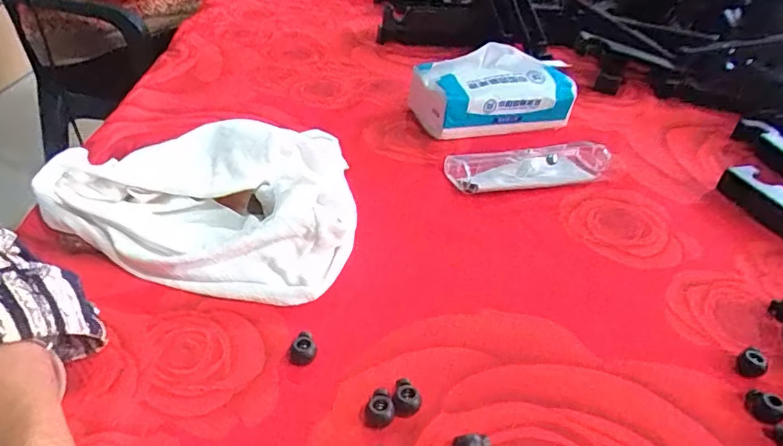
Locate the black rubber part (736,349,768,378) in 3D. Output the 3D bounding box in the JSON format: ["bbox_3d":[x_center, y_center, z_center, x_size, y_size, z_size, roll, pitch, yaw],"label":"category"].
[{"bbox_3d":[0.216,0.085,0.310,0.013,0.012,0.015,-25,45,-34],"label":"black rubber part"}]

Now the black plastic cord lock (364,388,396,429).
[{"bbox_3d":[-0.007,0.099,0.273,0.013,0.012,0.015,-16,41,-25],"label":"black plastic cord lock"}]

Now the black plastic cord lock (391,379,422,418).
[{"bbox_3d":[0.008,0.095,0.279,0.015,0.011,0.017,6,36,1],"label":"black plastic cord lock"}]

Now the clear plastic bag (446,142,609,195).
[{"bbox_3d":[0.132,-0.055,0.484,0.158,0.027,0.042,-8,38,-16],"label":"clear plastic bag"}]

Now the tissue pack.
[{"bbox_3d":[0.107,-0.146,0.561,0.170,0.080,0.086,-6,38,-15],"label":"tissue pack"}]

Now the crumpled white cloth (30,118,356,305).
[{"bbox_3d":[-0.137,-0.025,0.382,0.231,0.058,0.147,12,37,9],"label":"crumpled white cloth"}]

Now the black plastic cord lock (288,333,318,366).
[{"bbox_3d":[-0.052,0.074,0.300,0.014,0.012,0.015,3,36,-2],"label":"black plastic cord lock"}]

